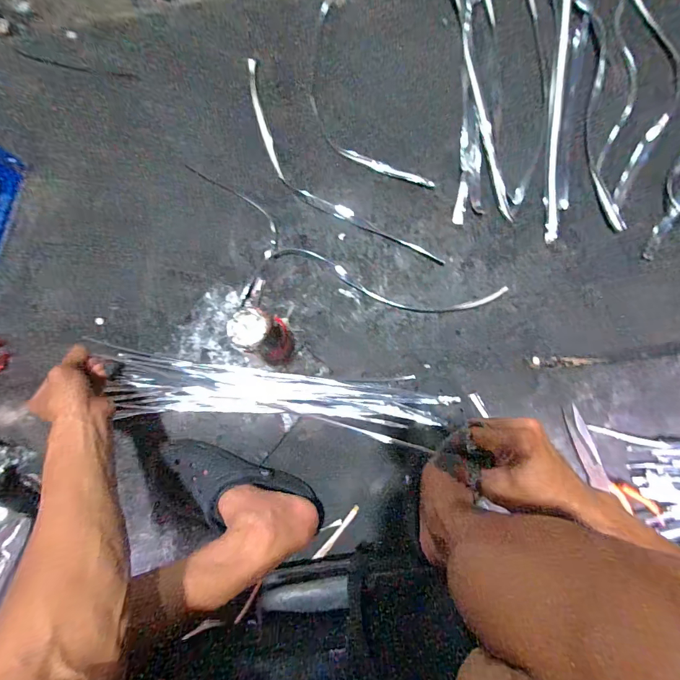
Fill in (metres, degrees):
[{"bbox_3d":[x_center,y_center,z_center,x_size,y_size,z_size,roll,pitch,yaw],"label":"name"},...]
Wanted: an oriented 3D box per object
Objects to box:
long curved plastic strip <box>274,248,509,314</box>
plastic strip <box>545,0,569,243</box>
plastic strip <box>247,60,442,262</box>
[{"bbox_3d":[0.073,-0.089,0.589,0.371,0.028,0.063,12,89,8],"label":"long curved plastic strip"},{"bbox_3d":[0.337,-0.388,0.556,0.022,0.008,0.466,4,86,4],"label":"plastic strip"},{"bbox_3d":[-0.027,-0.262,0.589,0.098,0.032,0.454,-42,84,0],"label":"plastic strip"}]

